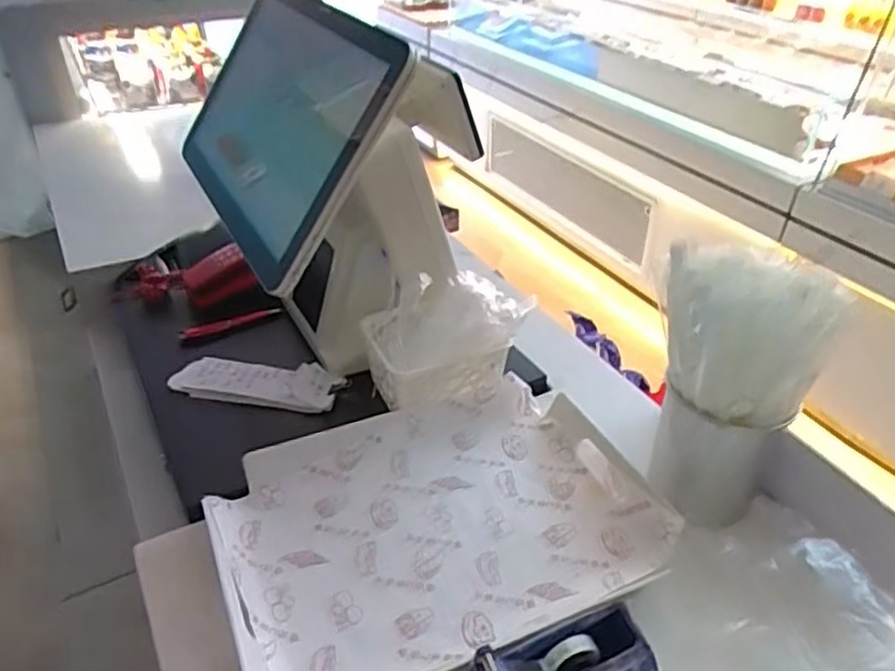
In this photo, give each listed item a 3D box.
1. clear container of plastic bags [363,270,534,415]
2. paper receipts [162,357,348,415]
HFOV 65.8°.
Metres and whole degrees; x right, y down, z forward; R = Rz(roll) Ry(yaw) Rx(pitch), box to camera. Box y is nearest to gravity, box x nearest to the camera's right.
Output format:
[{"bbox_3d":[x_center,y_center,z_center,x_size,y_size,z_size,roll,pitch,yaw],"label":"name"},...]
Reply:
[{"bbox_3d":[-0.004,0.017,0.759,0.164,0.133,0.108,-8,36,-13],"label":"clear container of plastic bags"},{"bbox_3d":[-0.215,0.050,0.784,0.181,0.033,0.056,7,36,8],"label":"paper receipts"}]

